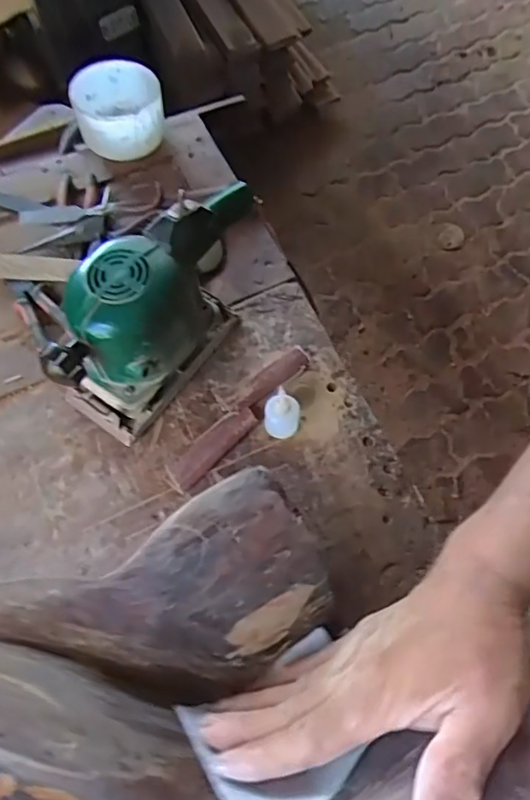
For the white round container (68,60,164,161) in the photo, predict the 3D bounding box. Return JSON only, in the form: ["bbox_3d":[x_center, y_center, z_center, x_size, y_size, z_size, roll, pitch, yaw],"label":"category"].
[{"bbox_3d":[-0.211,-0.419,0.829,0.125,0.079,0.127,-11,67,-3],"label":"white round container"}]

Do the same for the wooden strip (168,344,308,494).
[{"bbox_3d":[-0.025,0.017,0.656,0.037,0.024,0.213,40,73,17],"label":"wooden strip"}]

